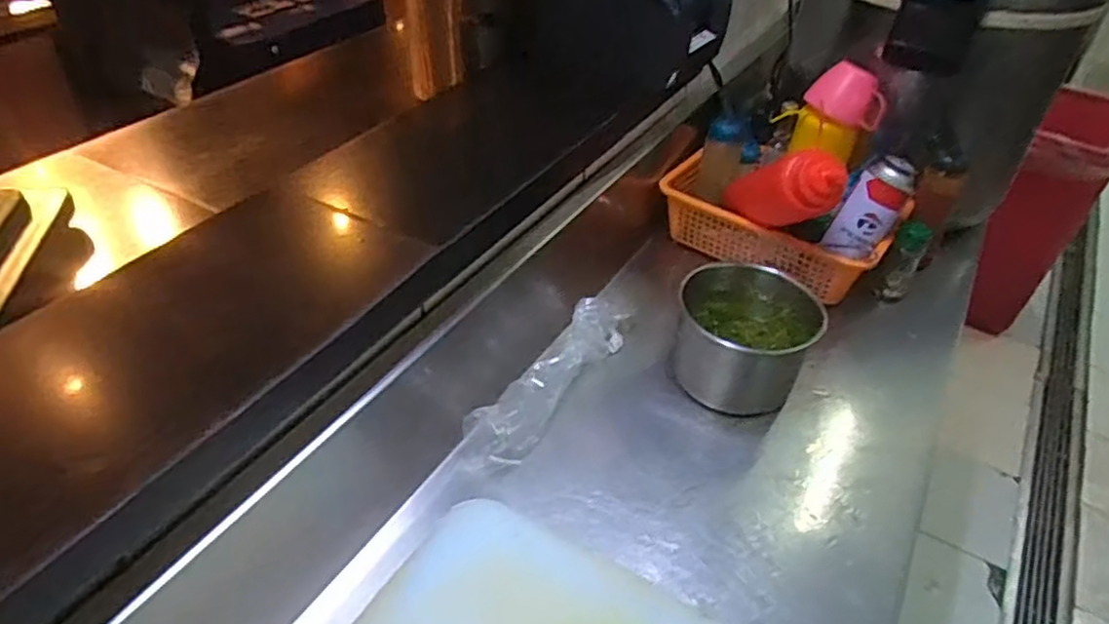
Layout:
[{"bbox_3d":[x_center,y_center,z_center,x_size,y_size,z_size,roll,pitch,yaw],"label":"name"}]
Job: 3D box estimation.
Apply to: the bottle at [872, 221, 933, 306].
[{"bbox_3d":[0.463,-0.065,0.959,0.035,0.117,0.034,26,45,26],"label":"bottle"}]

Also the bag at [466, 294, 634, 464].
[{"bbox_3d":[0.002,0.072,0.803,0.060,0.054,0.276,25,44,24],"label":"bag"}]

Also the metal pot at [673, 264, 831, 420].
[{"bbox_3d":[0.212,0.032,0.814,0.147,0.127,0.143,2,40,-2],"label":"metal pot"}]

